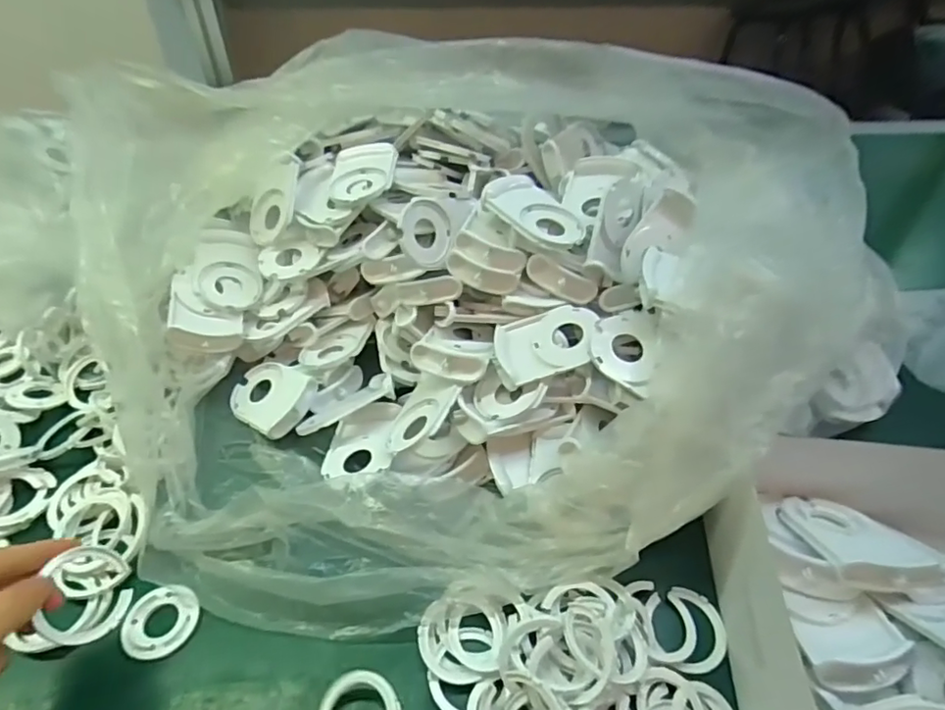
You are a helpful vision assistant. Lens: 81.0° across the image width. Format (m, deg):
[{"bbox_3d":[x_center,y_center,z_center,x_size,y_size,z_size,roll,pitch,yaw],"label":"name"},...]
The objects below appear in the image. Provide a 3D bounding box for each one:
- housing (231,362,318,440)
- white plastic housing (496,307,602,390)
[{"bbox_3d":[-0.173,0.035,0.473,0.073,0.022,0.058,23,72,31],"label":"housing"},{"bbox_3d":[0.056,-0.009,0.415,0.077,0.018,0.059,-8,51,6],"label":"white plastic housing"}]

